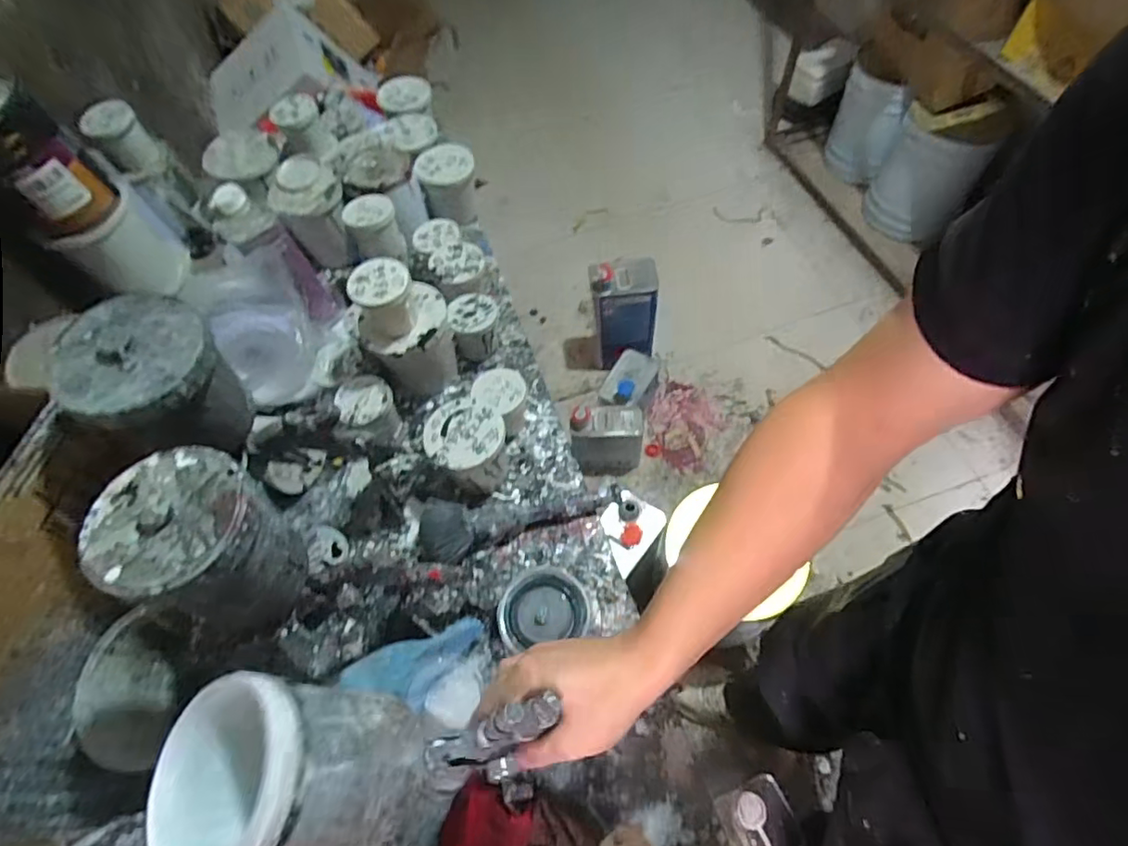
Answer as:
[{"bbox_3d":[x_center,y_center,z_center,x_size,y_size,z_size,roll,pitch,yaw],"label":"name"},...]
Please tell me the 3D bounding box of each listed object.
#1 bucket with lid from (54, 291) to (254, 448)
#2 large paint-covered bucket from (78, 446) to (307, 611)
[{"bbox_3d":[-0.309,-0.028,0.456,0.100,0.111,0.097,-2,60,3],"label":"bucket with lid"},{"bbox_3d":[-0.244,0.081,0.400,0.092,0.110,0.092,-2,60,3],"label":"large paint-covered bucket"}]

